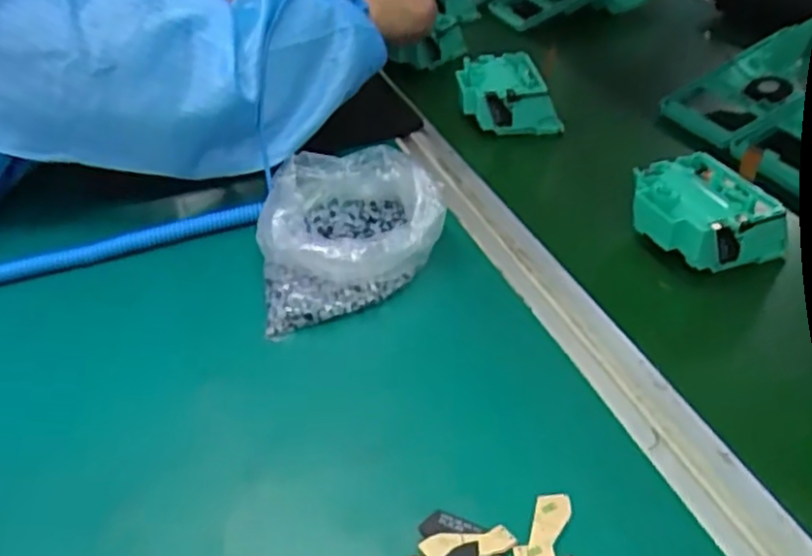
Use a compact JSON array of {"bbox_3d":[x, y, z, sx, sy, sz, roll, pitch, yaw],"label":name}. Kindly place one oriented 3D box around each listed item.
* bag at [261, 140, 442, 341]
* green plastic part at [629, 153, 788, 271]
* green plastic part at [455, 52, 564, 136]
[{"bbox_3d":[-0.036,-0.034,0.440,0.115,0.054,0.135,-10,43,-7],"label":"bag"},{"bbox_3d":[0.183,-0.038,0.442,0.070,0.041,0.074,-20,40,-17],"label":"green plastic part"},{"bbox_3d":[0.082,-0.153,0.600,0.073,0.036,0.083,-10,38,-5],"label":"green plastic part"}]

